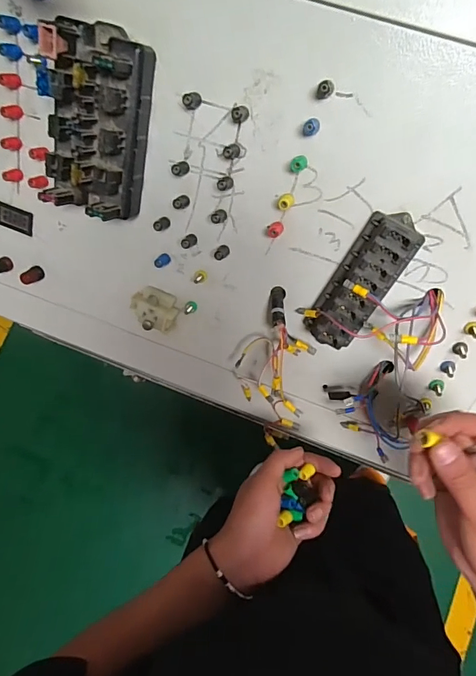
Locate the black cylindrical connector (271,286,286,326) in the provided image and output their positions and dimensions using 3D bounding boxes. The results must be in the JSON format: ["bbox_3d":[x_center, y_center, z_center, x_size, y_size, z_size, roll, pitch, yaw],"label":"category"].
[{"bbox_3d":[0.043,-0.034,0.438,0.015,0.010,0.043,0,79,1],"label":"black cylindrical connector"}]

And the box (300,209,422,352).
[{"bbox_3d":[0.118,-0.049,0.398,0.057,0.040,0.144,32,119,7],"label":"box"}]

